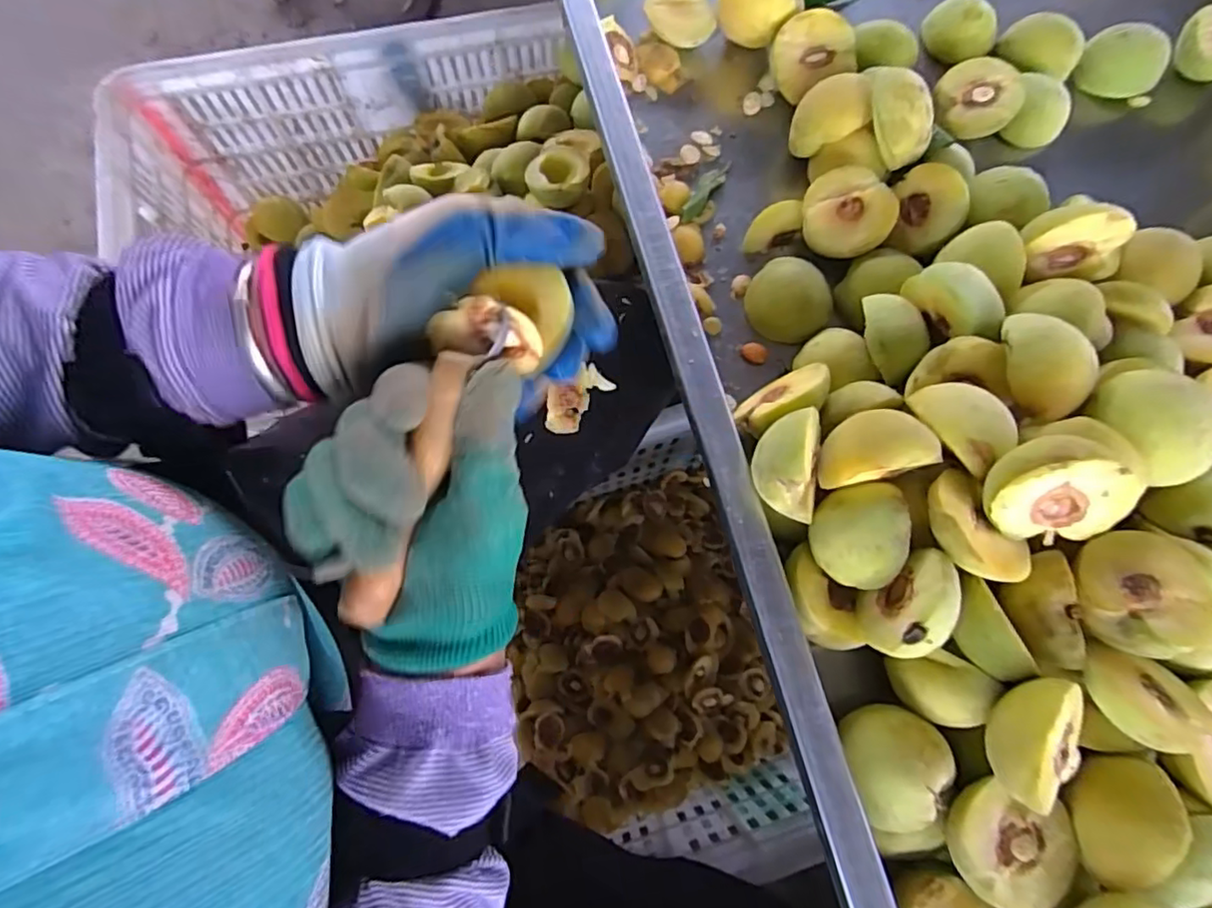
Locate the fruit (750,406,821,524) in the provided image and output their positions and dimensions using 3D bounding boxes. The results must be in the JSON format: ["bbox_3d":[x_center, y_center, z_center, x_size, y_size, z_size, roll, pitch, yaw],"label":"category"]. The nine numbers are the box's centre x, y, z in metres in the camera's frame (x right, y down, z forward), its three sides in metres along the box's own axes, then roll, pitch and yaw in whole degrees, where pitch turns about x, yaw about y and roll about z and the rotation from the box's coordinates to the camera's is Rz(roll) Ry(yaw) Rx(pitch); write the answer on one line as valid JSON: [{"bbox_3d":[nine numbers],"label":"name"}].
[{"bbox_3d":[0.092,0.003,0.310,0.032,0.024,0.054,9,75,1],"label":"fruit"}]

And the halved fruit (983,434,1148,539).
[{"bbox_3d":[0.209,0.017,0.284,0.054,0.055,0.020,45,35,-27],"label":"halved fruit"}]

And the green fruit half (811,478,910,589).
[{"bbox_3d":[0.129,0.043,0.314,0.044,0.050,0.030,13,42,18],"label":"green fruit half"}]

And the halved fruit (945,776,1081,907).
[{"bbox_3d":[0.198,0.193,0.301,0.061,0.025,0.052,21,76,4],"label":"halved fruit"}]

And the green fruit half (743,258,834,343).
[{"bbox_3d":[0.119,-0.100,0.398,0.054,0.024,0.047,42,78,9],"label":"green fruit half"}]

